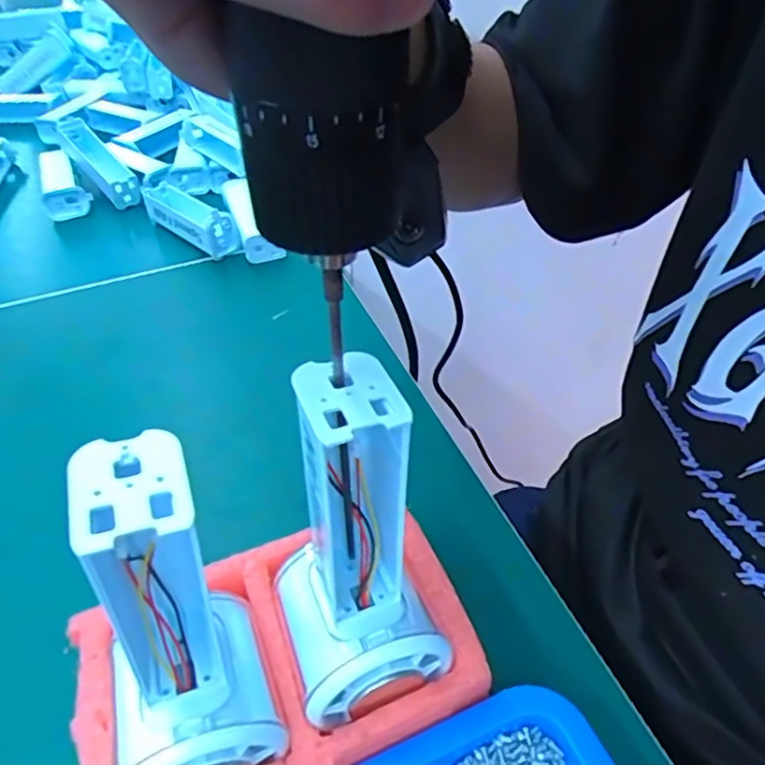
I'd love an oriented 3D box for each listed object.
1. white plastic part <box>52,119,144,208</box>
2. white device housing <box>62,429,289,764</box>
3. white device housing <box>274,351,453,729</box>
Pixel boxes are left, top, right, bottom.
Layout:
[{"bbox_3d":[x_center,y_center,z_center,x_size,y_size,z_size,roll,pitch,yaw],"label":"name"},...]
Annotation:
[{"bbox_3d":[-0.279,-0.215,0.603,0.029,0.037,0.124,-33,64,-28],"label":"white plastic part"},{"bbox_3d":[-0.066,0.070,0.179,0.048,0.119,0.057,-18,46,-16],"label":"white device housing"},{"bbox_3d":[-0.009,0.061,0.207,0.055,0.150,0.056,-17,45,-14],"label":"white device housing"}]

